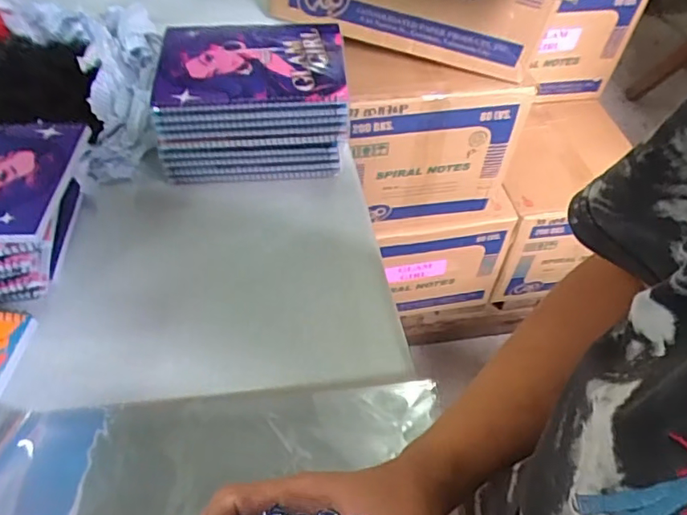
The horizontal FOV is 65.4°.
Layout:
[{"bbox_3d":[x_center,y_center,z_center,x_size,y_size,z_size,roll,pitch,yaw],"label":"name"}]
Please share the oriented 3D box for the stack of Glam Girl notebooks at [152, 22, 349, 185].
[{"bbox_3d":[-0.104,-0.175,0.617,0.200,0.121,0.145,-2,51,-7],"label":"stack of Glam Girl notebooks"}]

